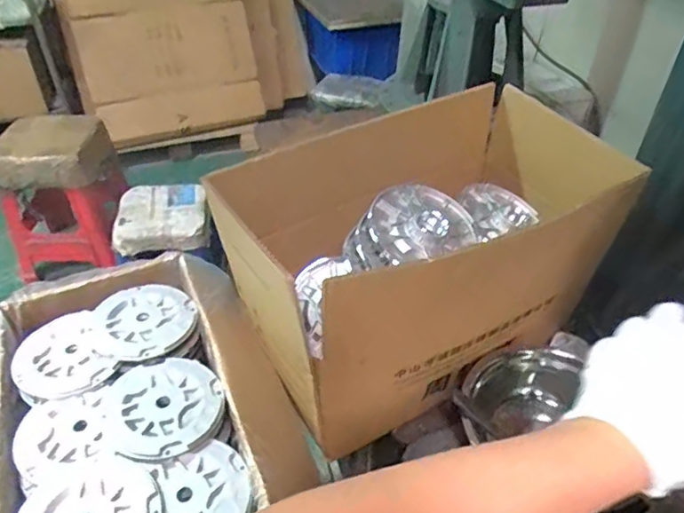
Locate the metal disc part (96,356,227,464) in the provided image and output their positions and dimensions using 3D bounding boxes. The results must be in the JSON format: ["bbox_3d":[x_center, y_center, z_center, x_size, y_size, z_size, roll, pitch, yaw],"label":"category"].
[{"bbox_3d":[-0.216,0.180,0.666,0.135,0.014,0.138,0,41,0],"label":"metal disc part"}]

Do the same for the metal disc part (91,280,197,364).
[{"bbox_3d":[-0.274,0.084,0.760,0.135,0.011,0.128,0,41,0],"label":"metal disc part"}]

